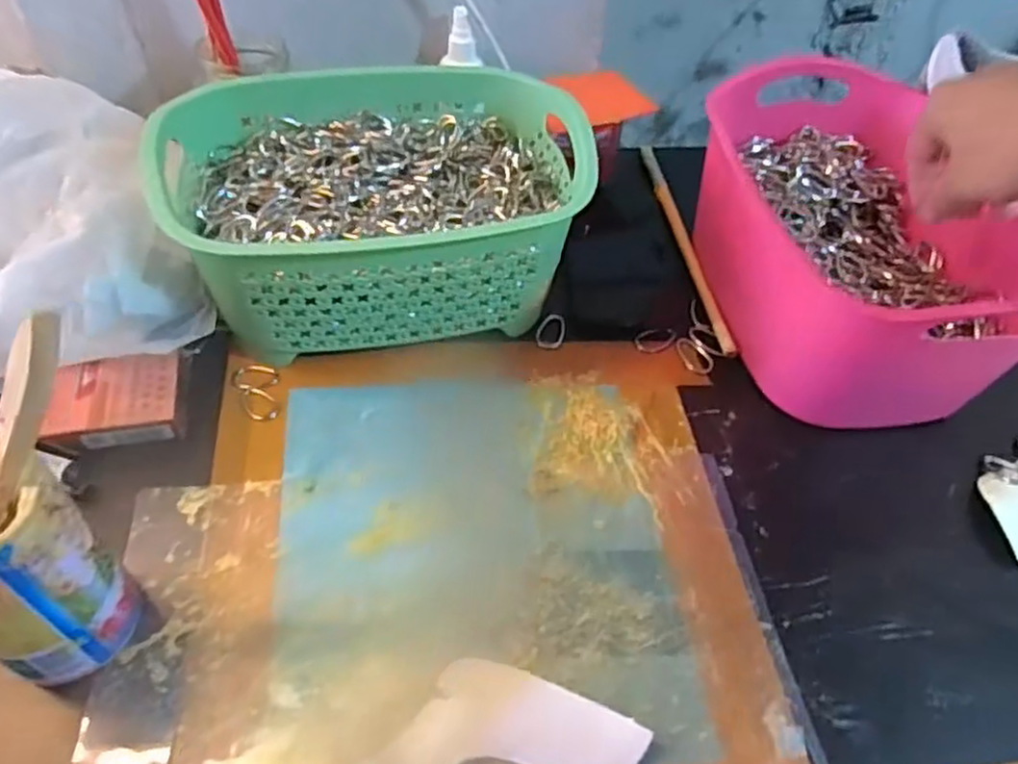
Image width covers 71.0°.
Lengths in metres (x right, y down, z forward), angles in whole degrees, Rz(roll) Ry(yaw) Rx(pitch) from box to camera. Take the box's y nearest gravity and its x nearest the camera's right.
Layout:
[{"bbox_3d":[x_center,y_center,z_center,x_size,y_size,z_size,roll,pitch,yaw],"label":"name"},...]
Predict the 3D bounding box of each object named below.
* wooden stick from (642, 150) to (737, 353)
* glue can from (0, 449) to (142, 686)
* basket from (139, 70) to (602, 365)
[{"bbox_3d":[0.144,-0.123,0.598,0.011,0.011,0.268,-2,50,-6],"label":"wooden stick"},{"bbox_3d":[-0.218,0.086,0.318,0.060,0.123,0.062,2,50,-2],"label":"glue can"},{"bbox_3d":[-0.090,-0.125,0.507,0.262,0.121,0.201,-9,51,-11],"label":"basket"}]

